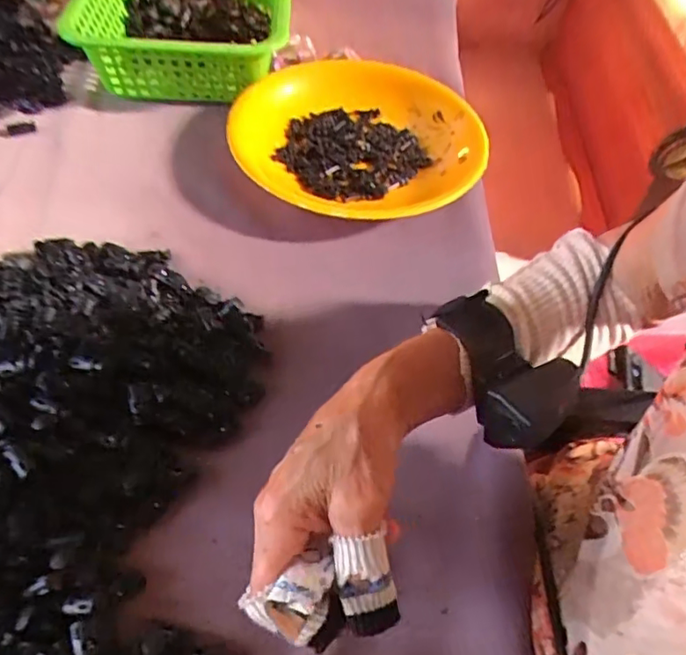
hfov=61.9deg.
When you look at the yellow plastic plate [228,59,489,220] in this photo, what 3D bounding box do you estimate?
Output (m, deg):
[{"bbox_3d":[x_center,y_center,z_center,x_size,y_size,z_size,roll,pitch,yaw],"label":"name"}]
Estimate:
[{"bbox_3d":[0.016,-0.183,0.564,0.234,0.041,0.230,3,54,-4],"label":"yellow plastic plate"}]

